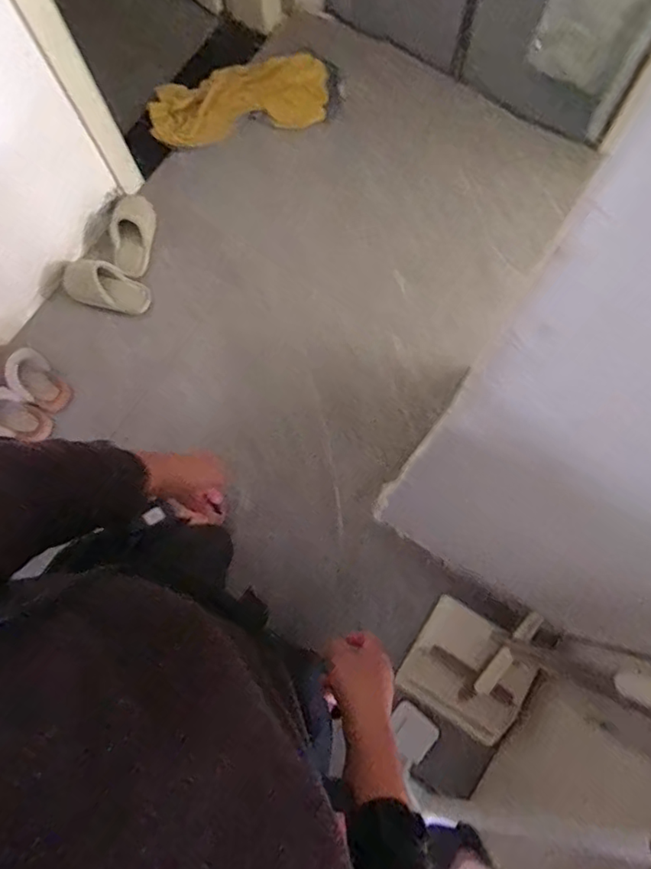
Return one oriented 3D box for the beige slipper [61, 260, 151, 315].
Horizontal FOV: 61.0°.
[{"bbox_3d":[-0.618,-0.416,1.560,0.238,0.071,0.113,17,76,-14],"label":"beige slipper"}]

